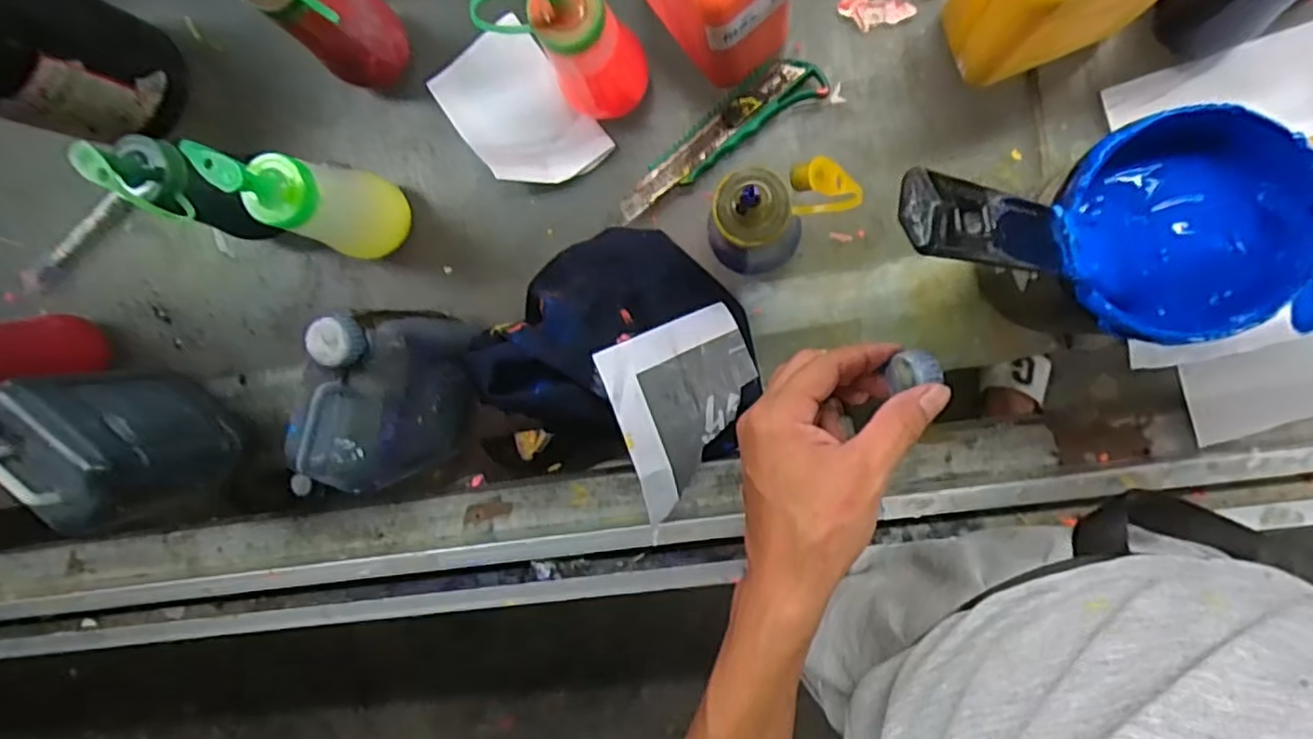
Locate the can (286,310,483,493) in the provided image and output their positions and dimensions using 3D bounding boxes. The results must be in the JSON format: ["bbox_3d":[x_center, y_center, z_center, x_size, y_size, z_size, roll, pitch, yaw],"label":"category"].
[{"bbox_3d":[-0.172,0.019,0.449,0.062,0.136,0.106,24,97,6],"label":"can"}]

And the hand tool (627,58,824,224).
[{"bbox_3d":[0.041,-0.170,0.495,0.166,0.022,0.039,-31,89,9],"label":"hand tool"}]

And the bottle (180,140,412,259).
[{"bbox_3d":[-0.233,-0.117,0.466,0.061,0.157,0.057,30,98,5],"label":"bottle"}]

